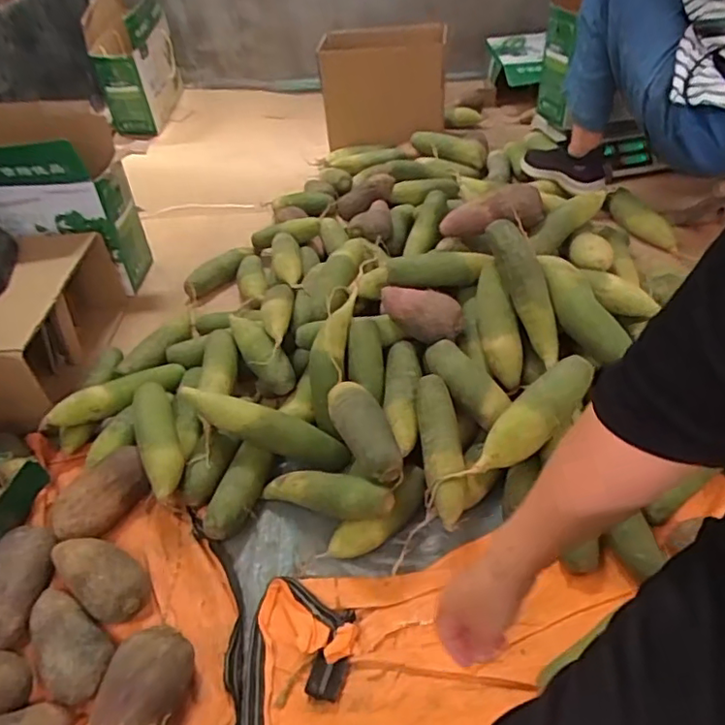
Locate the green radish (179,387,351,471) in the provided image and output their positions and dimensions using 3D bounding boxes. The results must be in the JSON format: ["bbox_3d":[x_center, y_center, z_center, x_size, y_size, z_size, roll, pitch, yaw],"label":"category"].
[{"bbox_3d":[-0.144,0.090,0.830,0.238,0.050,0.058,24,41,-10],"label":"green radish"}]

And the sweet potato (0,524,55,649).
[{"bbox_3d":[-0.427,0.273,0.695,0.075,0.053,0.150,-5,41,0],"label":"sweet potato"}]

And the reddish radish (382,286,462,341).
[{"bbox_3d":[0.085,-0.074,0.890,0.143,0.069,0.059,29,51,33],"label":"reddish radish"}]

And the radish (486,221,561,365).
[{"bbox_3d":[0.232,-0.103,0.822,0.048,0.049,0.215,-17,81,-13],"label":"radish"}]

